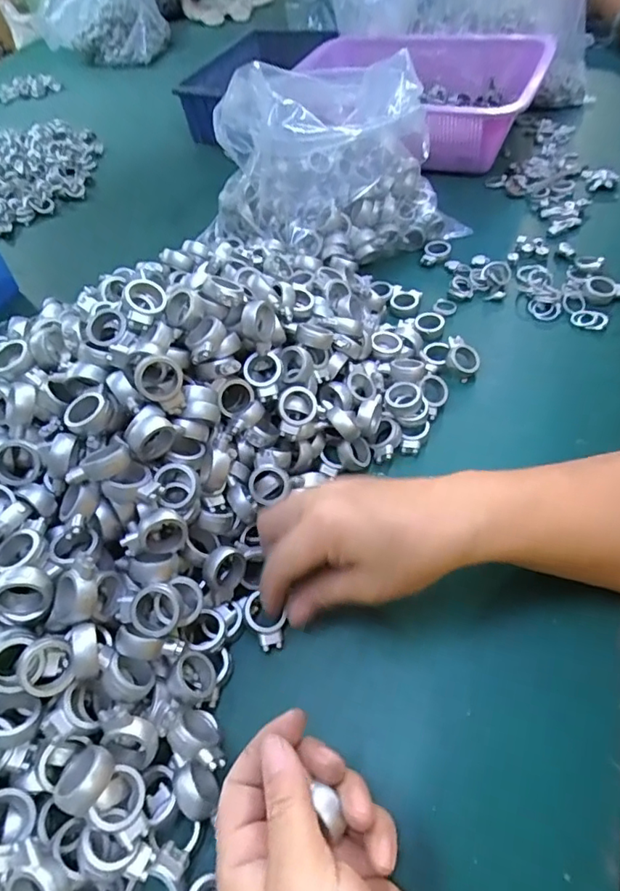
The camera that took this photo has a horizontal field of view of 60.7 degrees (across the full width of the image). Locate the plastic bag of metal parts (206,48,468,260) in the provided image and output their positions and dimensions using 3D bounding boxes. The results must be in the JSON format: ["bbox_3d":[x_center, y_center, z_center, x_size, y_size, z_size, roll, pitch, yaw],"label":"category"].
[{"bbox_3d":[0.021,-0.273,0.515,0.203,0.154,0.166,-32,55,-16],"label":"plastic bag of metal parts"}]

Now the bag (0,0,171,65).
[{"bbox_3d":[-0.415,-0.825,0.992,0.250,0.150,0.139,5,53,10],"label":"bag"}]

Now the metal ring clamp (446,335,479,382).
[{"bbox_3d":[0.125,-0.071,0.431,0.025,0.018,0.034,5,54,12],"label":"metal ring clamp"}]

